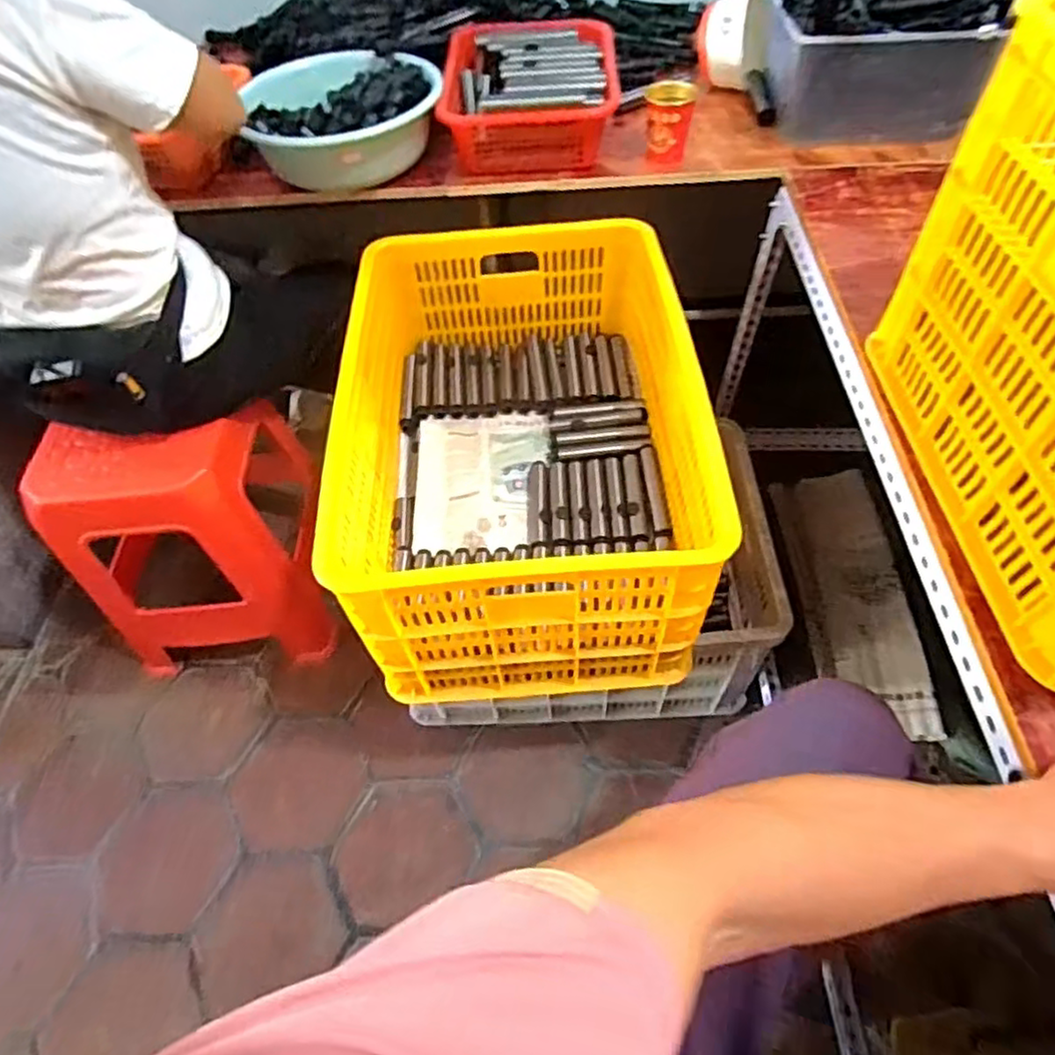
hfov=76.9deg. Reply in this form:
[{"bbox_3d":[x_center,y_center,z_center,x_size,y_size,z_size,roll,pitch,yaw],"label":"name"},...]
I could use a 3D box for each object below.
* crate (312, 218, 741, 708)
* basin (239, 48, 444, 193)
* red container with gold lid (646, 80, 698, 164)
[{"bbox_3d":[-0.011,-0.116,0.933,0.422,0.303,0.598,-5,55,0],"label":"crate"},{"bbox_3d":[-0.262,-0.610,0.992,0.257,0.112,0.257,-2,55,3],"label":"basin"},{"bbox_3d":[0.200,-0.571,0.945,0.068,0.087,0.065,3,55,6],"label":"red container with gold lid"}]

